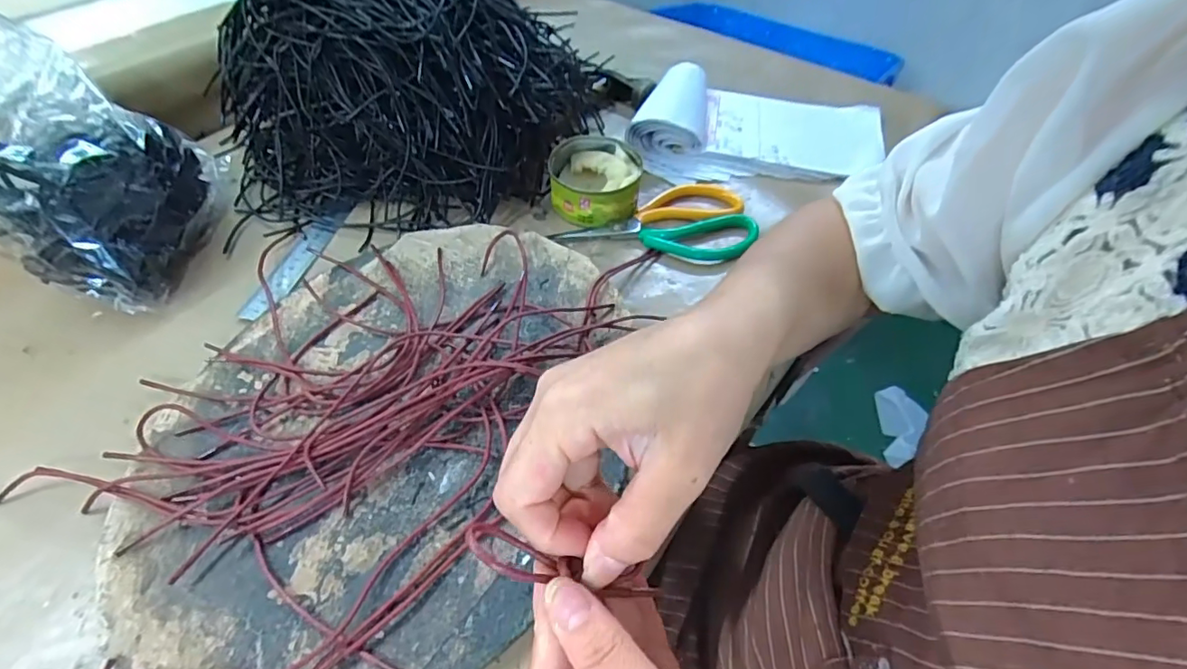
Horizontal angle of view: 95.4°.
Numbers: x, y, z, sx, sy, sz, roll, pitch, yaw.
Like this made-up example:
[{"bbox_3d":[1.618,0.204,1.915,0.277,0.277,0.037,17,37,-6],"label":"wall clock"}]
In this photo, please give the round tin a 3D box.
[{"bbox_3d":[0.001,-0.142,0.494,0.082,0.034,0.083,1,53,-1],"label":"round tin"}]

